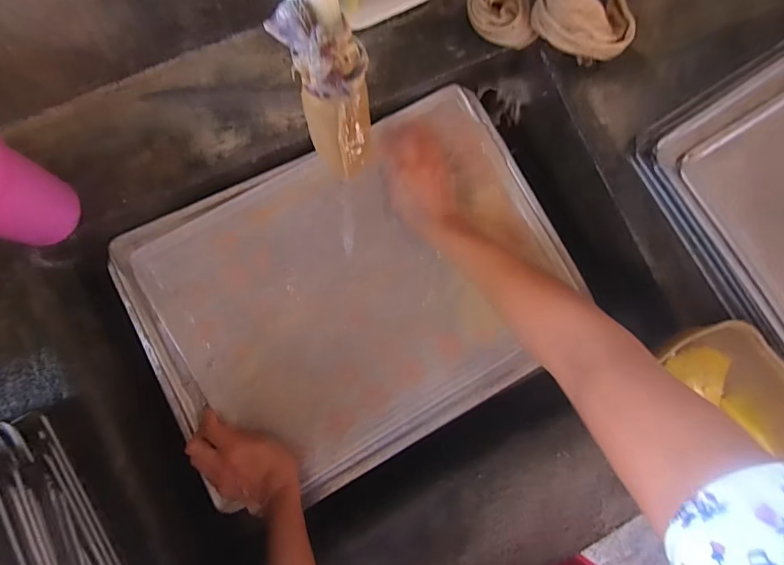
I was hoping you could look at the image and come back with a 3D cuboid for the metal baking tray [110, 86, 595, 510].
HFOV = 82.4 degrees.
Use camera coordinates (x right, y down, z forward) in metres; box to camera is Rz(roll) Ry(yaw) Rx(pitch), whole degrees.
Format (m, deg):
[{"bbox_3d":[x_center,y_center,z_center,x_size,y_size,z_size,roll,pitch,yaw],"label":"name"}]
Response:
[{"bbox_3d":[-0.033,0.017,0.537,0.496,0.036,0.355,-26,93,-7],"label":"metal baking tray"}]

